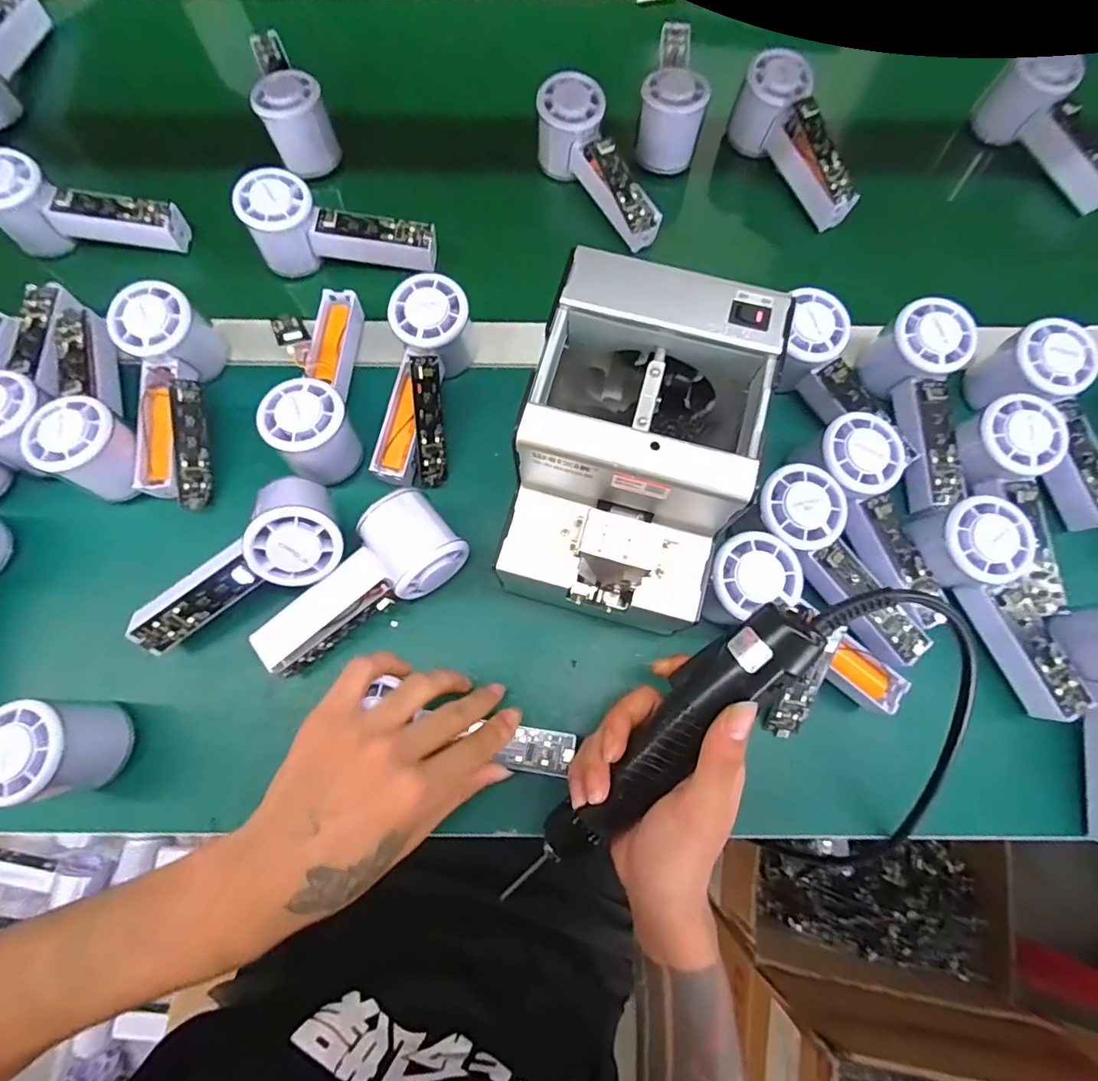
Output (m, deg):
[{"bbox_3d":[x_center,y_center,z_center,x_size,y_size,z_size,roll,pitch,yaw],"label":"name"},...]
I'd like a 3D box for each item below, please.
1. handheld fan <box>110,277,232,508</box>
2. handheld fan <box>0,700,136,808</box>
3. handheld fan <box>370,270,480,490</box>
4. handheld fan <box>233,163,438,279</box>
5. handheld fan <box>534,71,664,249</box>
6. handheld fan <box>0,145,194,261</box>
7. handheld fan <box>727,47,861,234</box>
[{"bbox_3d":[-0.280,-0.105,0.416,0.058,0.065,0.162,-4,89,-2],"label":"handheld fan"},{"bbox_3d":[-0.342,0.136,0.341,0.166,0.072,0.056,-9,75,-3],"label":"handheld fan"},{"bbox_3d":[-0.096,-0.117,0.408,0.056,0.060,0.149,10,75,2],"label":"handheld fan"},{"bbox_3d":[-0.167,-0.259,0.449,0.140,0.057,0.051,0,75,-1],"label":"handheld fan"},{"bbox_3d":[0.040,-0.319,0.474,0.055,0.057,0.151,-26,77,-8],"label":"handheld fan"},{"bbox_3d":[-0.387,-0.272,0.465,0.152,0.059,0.052,7,74,-11],"label":"handheld fan"},{"bbox_3d":[0.216,-0.345,0.481,0.048,0.059,0.142,-21,76,-7],"label":"handheld fan"}]

